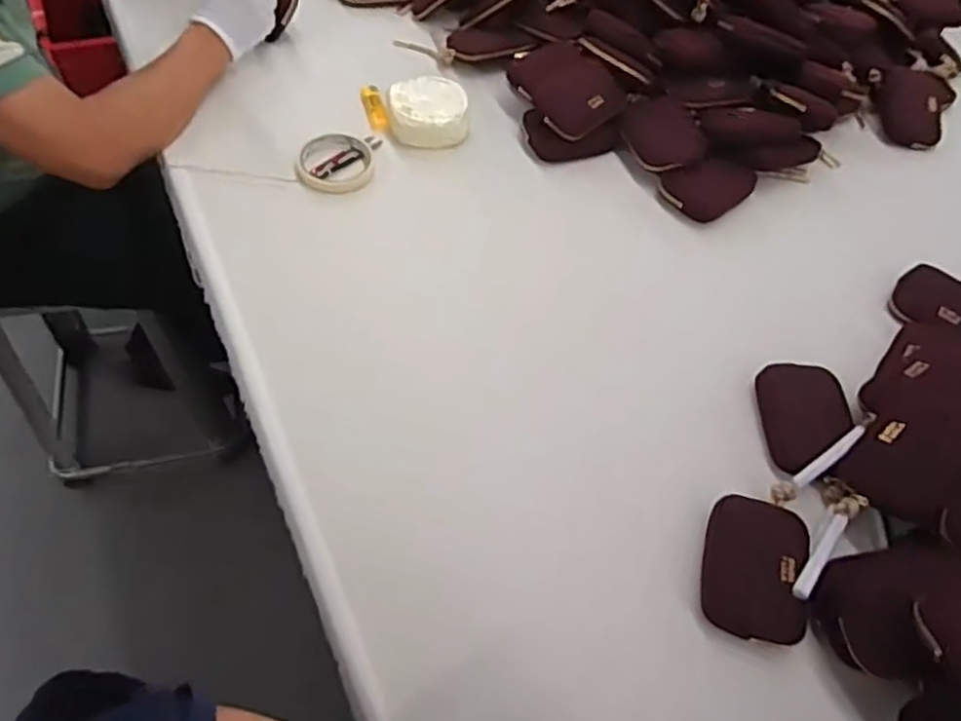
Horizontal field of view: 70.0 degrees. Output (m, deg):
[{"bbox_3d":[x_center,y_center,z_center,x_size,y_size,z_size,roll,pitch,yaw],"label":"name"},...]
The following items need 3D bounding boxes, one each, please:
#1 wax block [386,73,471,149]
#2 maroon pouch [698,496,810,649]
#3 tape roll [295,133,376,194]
[{"bbox_3d":[-0.065,-0.313,0.859,0.099,0.043,0.096,-1,56,-8],"label":"wax block"},{"bbox_3d":[0.229,0.172,0.571,0.078,0.030,0.113,17,55,5],"label":"maroon pouch"},{"bbox_3d":[-0.172,-0.235,0.816,0.088,0.012,0.086,3,55,-4],"label":"tape roll"}]

